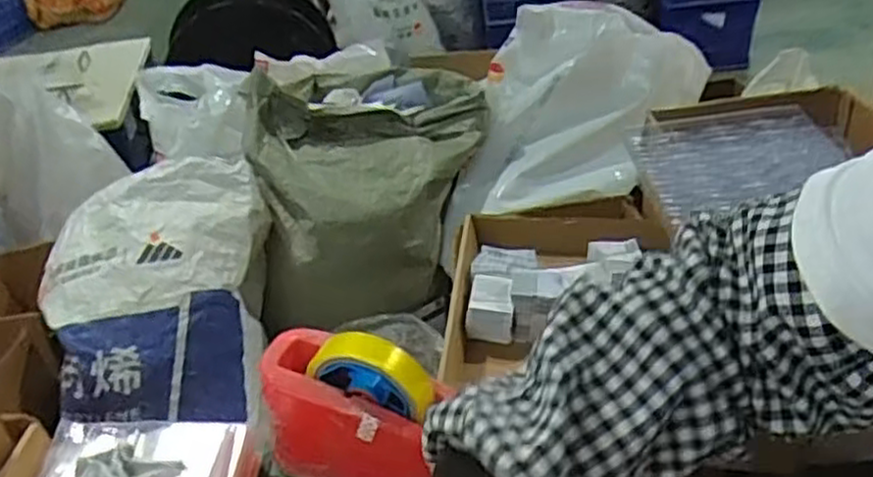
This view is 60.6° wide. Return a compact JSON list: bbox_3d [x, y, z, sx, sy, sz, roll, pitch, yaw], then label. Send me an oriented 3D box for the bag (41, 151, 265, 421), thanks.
[{"bbox_3d":[-0.494,0.102,1.258,0.354,0.293,0.400,-3,35,6],"label":"bag"}]

